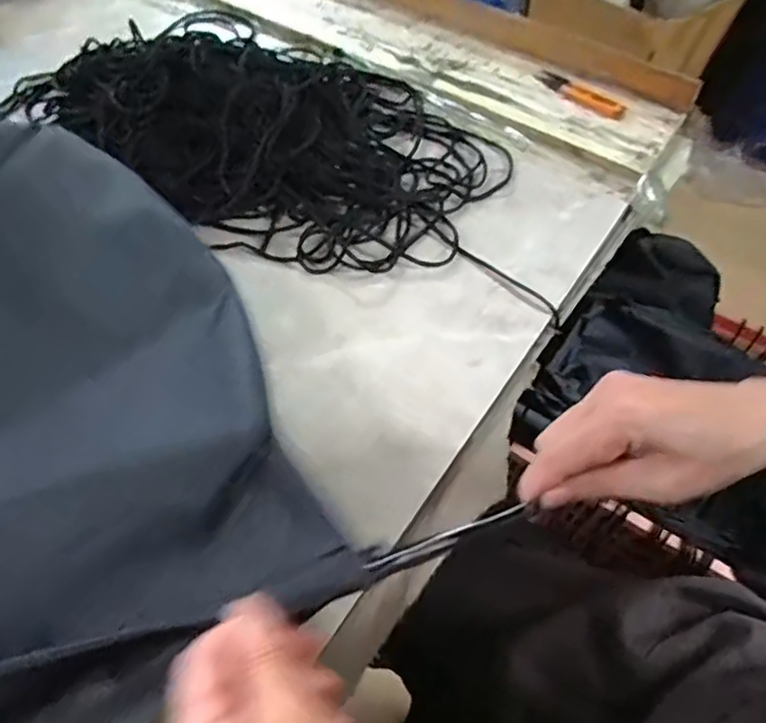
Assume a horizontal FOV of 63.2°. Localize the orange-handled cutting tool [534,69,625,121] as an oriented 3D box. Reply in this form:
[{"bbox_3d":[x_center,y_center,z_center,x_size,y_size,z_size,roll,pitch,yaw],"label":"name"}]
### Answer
[{"bbox_3d":[0.197,-0.268,0.625,0.025,0.009,0.099,-36,65,-23],"label":"orange-handled cutting tool"}]

